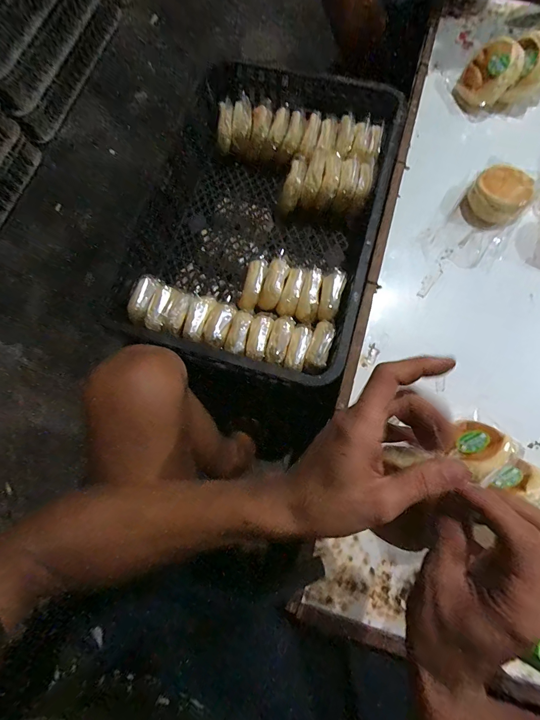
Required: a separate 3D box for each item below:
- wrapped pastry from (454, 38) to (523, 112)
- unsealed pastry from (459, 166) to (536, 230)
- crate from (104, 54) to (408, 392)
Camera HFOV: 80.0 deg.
[{"bbox_3d":[0.387,-0.506,0.573,0.054,0.099,0.081,3,53,-41],"label":"wrapped pastry"},{"bbox_3d":[0.369,-0.266,0.523,0.084,0.045,0.100,35,79,9],"label":"unsealed pastry"},{"bbox_3d":[0.002,-0.286,0.644,0.393,0.152,0.609,15,76,5],"label":"crate"}]

